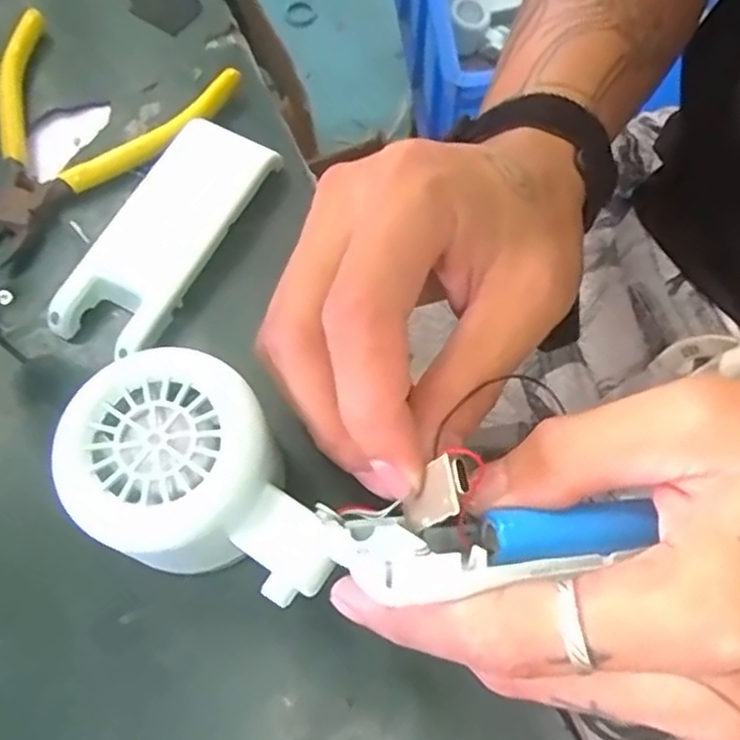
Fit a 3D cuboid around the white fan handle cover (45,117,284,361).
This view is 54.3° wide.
[{"bbox_3d":[-0.076,-0.050,0.272,0.038,0.016,0.098,26,69,12],"label":"white fan handle cover"}]

